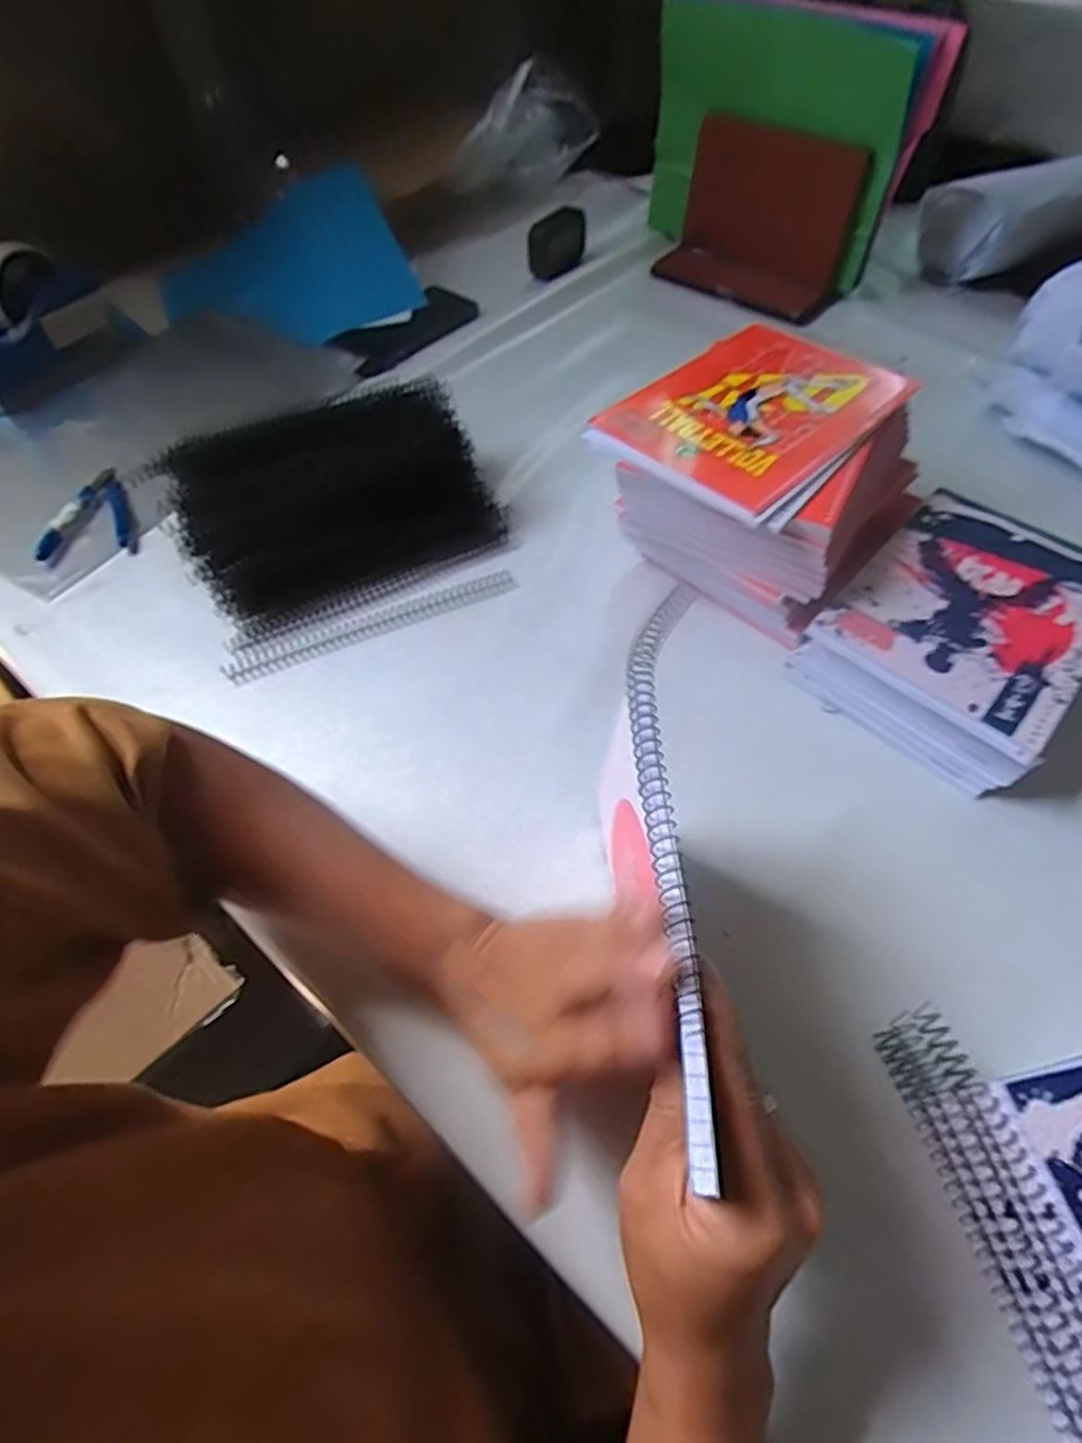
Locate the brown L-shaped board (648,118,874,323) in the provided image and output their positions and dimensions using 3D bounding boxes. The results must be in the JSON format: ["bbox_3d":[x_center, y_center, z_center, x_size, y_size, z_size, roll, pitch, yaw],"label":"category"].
[{"bbox_3d":[0.239,-0.549,0.765,0.198,0.134,0.073,25,61,18],"label":"brown L-shaped board"}]

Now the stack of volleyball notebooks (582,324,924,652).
[{"bbox_3d":[0.169,-0.183,0.531,0.191,0.108,0.213,37,65,24],"label":"stack of volleyball notebooks"}]

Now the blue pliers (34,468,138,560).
[{"bbox_3d":[-0.380,-0.177,0.594,0.069,0.014,0.096,-9,56,-3],"label":"blue pliers"}]

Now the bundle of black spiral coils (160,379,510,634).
[{"bbox_3d":[-0.160,-0.178,0.552,0.239,0.078,0.146,-22,58,-11],"label":"bundle of black spiral coils"}]

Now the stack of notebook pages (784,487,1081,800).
[{"bbox_3d":[0.295,-0.068,0.484,0.147,0.051,0.201,36,65,24],"label":"stack of notebook pages"}]

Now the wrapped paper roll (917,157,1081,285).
[{"bbox_3d":[0.569,-0.582,0.780,0.250,0.086,0.106,-16,58,6],"label":"wrapped paper roll"}]

